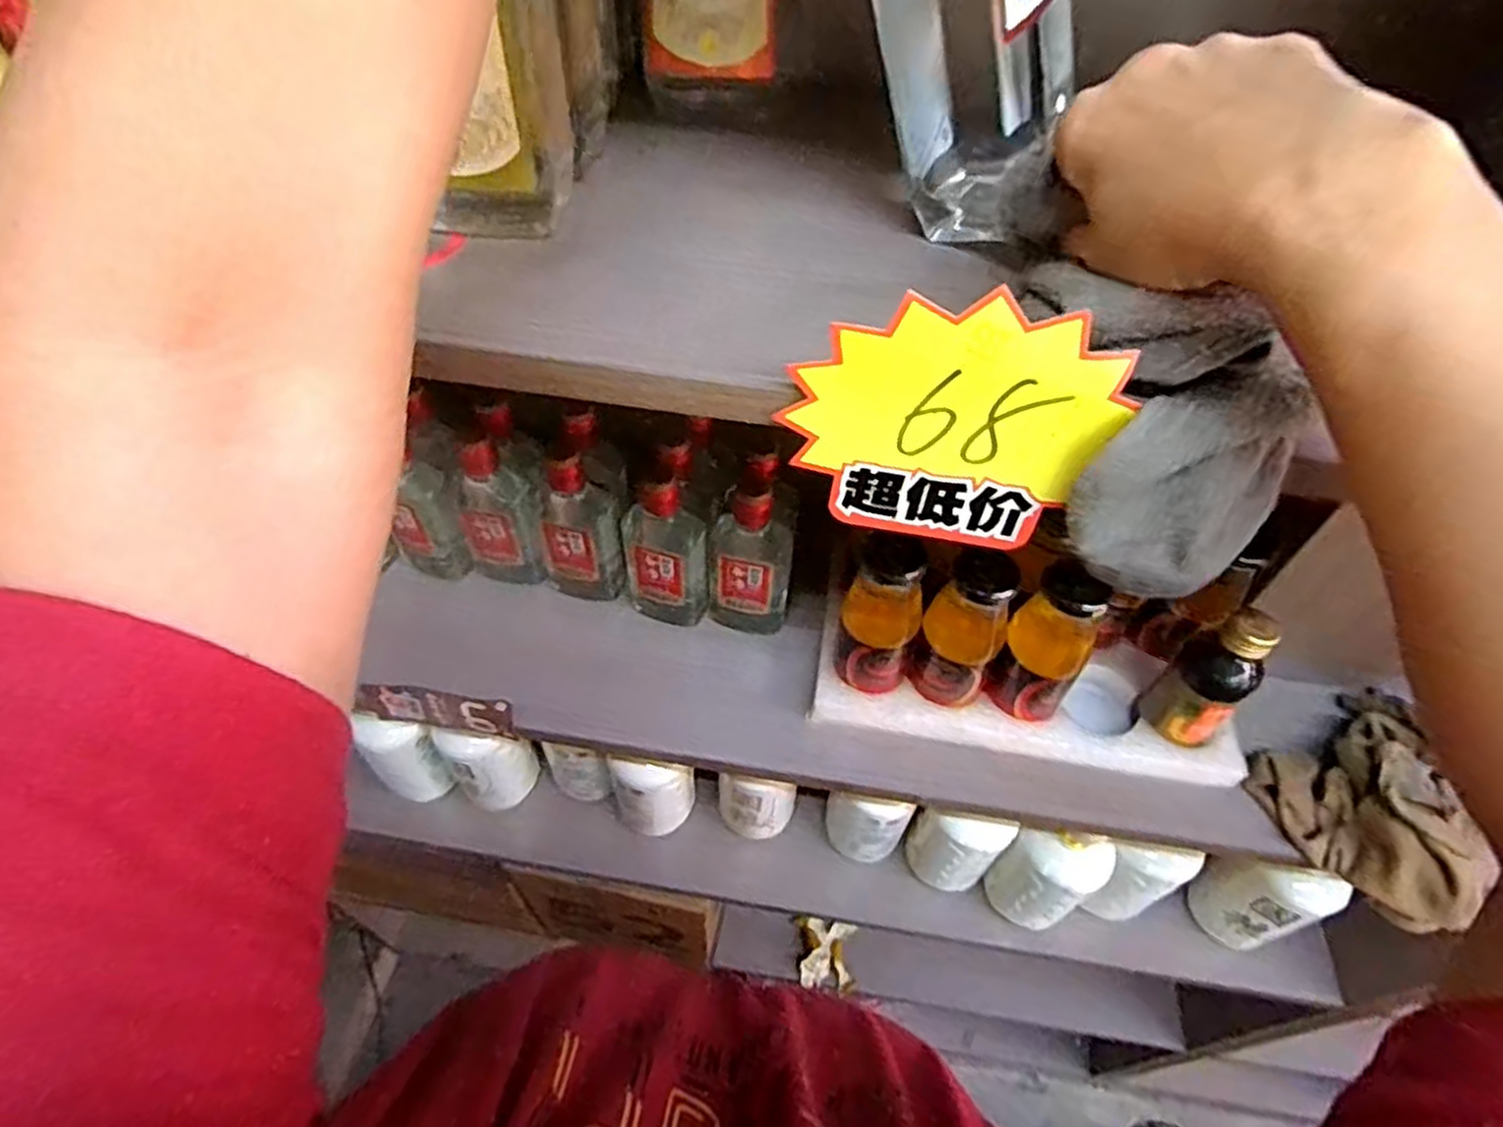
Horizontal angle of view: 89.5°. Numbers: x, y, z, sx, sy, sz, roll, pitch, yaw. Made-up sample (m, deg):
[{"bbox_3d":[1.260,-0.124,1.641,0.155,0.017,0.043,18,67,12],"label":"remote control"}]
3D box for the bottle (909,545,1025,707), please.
[{"bbox_3d":[0.138,0.043,0.492,0.048,0.117,0.043,21,53,15],"label":"bottle"}]

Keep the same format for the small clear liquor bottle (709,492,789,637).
[{"bbox_3d":[-0.001,0.001,0.549,0.062,0.144,0.035,6,51,2],"label":"small clear liquor bottle"}]

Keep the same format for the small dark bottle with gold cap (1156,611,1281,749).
[{"bbox_3d":[0.295,0.077,0.489,0.040,0.115,0.046,-32,58,-25],"label":"small dark bottle with gold cap"}]

